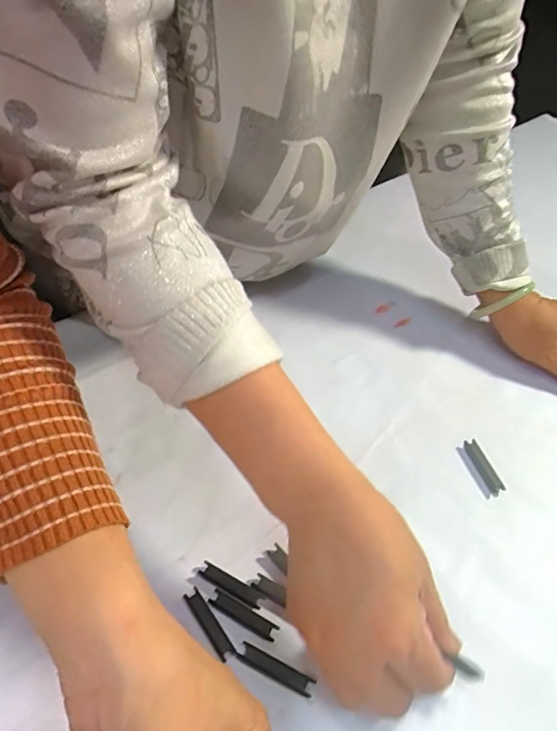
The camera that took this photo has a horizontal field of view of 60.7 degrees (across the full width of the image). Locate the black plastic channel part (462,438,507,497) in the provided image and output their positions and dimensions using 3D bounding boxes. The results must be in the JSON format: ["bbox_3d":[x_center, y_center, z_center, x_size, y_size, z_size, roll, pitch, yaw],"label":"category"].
[{"bbox_3d":[0.161,0.080,0.376,0.012,0.007,0.047,-9,46,-10],"label":"black plastic channel part"}]

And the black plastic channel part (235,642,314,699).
[{"bbox_3d":[-0.003,0.175,0.275,0.044,0.004,0.010,20,48,18],"label":"black plastic channel part"}]

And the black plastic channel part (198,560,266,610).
[{"bbox_3d":[-0.031,0.141,0.307,0.046,0.004,0.010,22,49,20],"label":"black plastic channel part"}]

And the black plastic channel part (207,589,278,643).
[{"bbox_3d":[-0.022,0.155,0.296,0.045,0.004,0.010,22,49,20],"label":"black plastic channel part"}]

